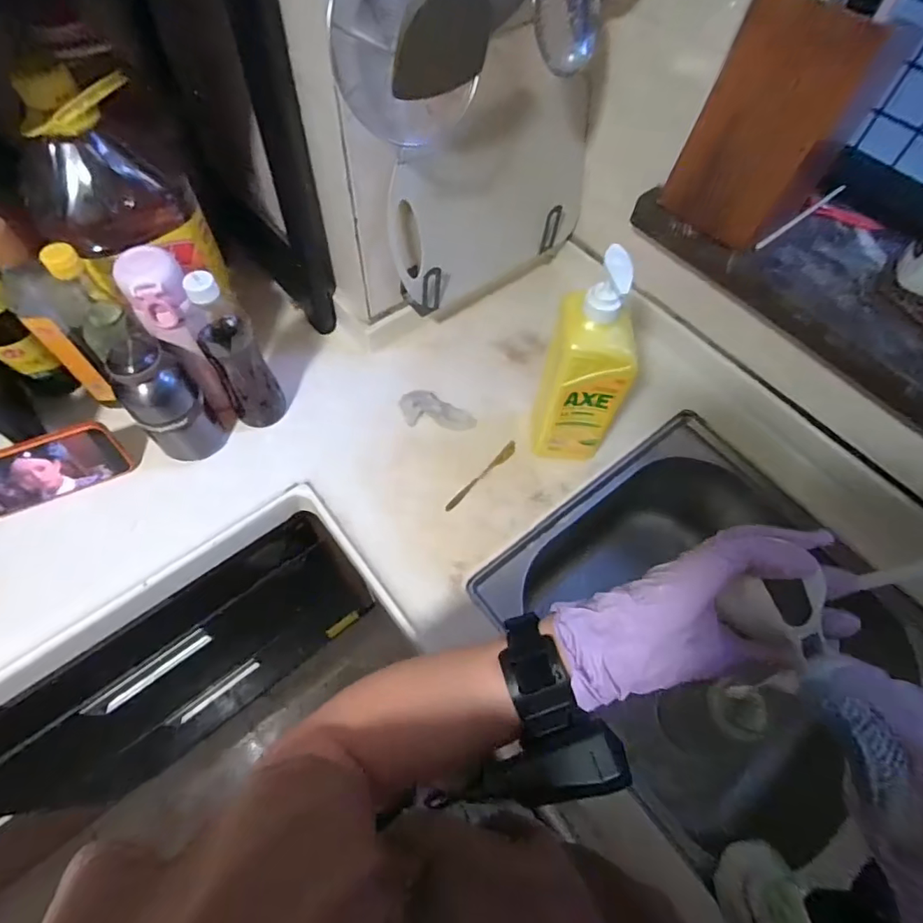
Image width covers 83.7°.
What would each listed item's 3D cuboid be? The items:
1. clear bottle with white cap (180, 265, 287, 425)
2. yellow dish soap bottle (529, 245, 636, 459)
[{"bbox_3d":[-0.262,-0.121,0.601,0.059,0.219,0.054,-28,66,-17],"label":"clear bottle with white cap"},{"bbox_3d":[0.136,-0.092,0.565,0.091,0.287,0.062,17,61,7],"label":"yellow dish soap bottle"}]

